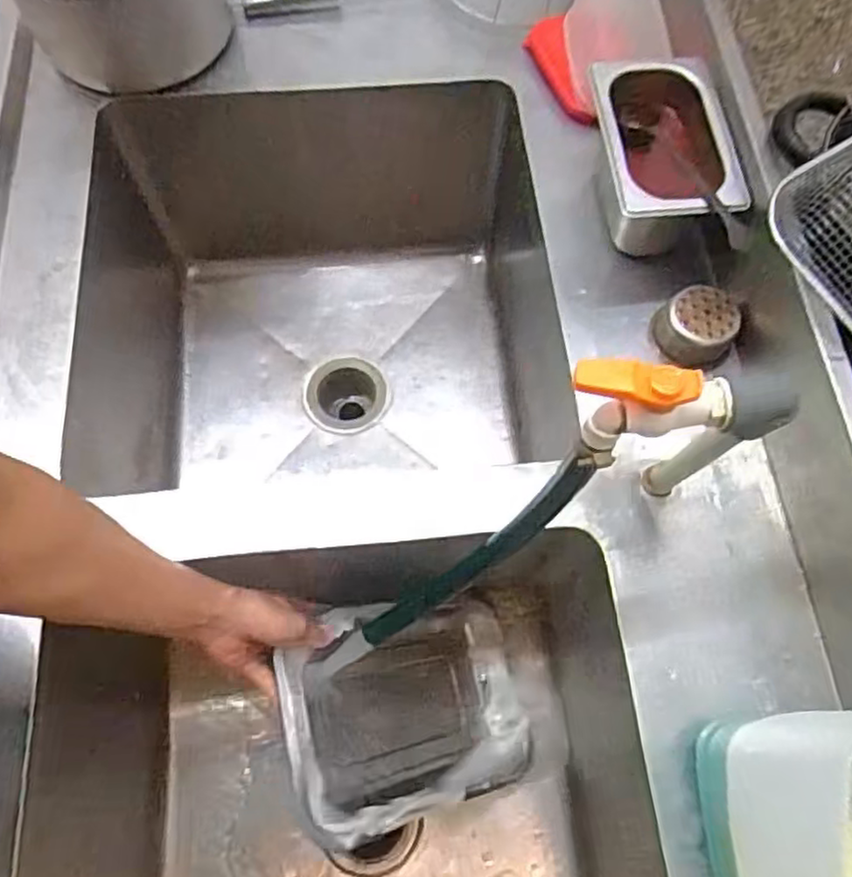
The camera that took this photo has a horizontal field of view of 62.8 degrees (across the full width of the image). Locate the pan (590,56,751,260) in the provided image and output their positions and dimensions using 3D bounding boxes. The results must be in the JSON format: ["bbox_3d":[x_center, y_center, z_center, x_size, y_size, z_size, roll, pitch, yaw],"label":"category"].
[{"bbox_3d":[0.221,-0.264,0.669,0.114,0.096,0.190,-3,69,-1],"label":"pan"}]

